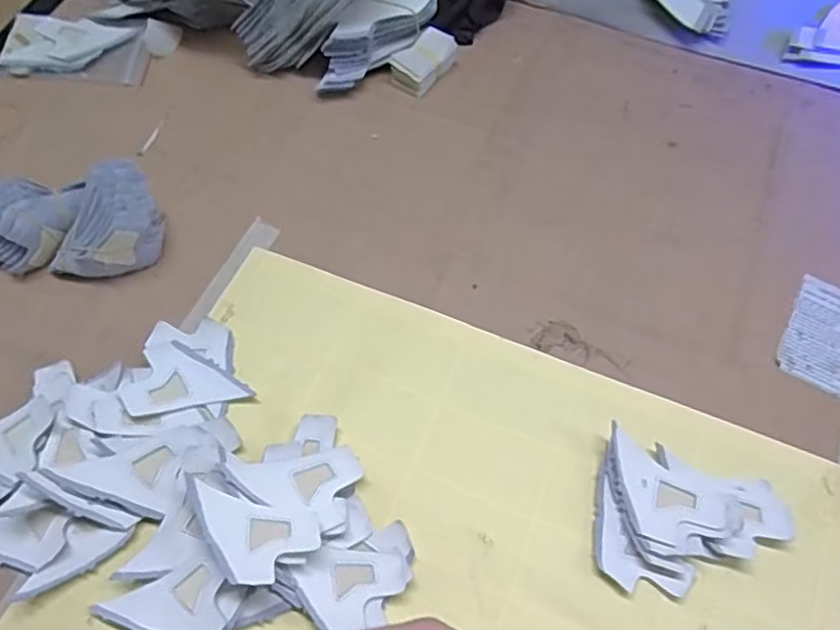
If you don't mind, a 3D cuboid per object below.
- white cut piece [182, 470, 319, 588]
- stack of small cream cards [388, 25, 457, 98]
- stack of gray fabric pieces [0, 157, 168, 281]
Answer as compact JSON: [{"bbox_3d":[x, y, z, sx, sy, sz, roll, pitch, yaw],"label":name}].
[{"bbox_3d":[-0.096,0.122,0.359,0.078,0.004,0.047,17,47,-3],"label":"white cut piece"},{"bbox_3d":[0.003,-0.228,0.585,0.036,0.028,0.063,33,65,16],"label":"stack of small cream cards"},{"bbox_3d":[-0.255,-0.065,0.473,0.128,0.061,0.064,-3,61,-3],"label":"stack of gray fabric pieces"}]

